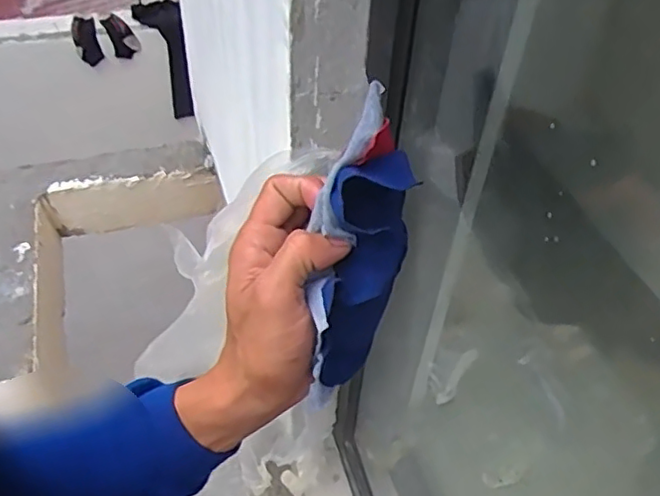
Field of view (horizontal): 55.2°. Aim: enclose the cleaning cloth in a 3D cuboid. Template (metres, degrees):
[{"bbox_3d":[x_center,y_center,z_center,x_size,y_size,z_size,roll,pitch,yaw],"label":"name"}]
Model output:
[{"bbox_3d":[0.017,-0.003,0.341,0.046,0.154,0.079,9,5,5],"label":"cleaning cloth"}]

